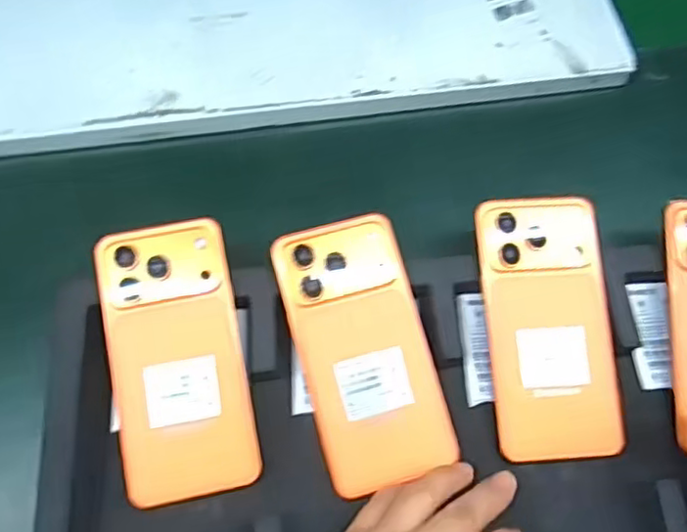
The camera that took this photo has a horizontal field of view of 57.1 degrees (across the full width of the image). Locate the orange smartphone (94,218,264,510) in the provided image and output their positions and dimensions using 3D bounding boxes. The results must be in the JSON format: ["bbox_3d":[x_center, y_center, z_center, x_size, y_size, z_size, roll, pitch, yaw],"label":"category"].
[{"bbox_3d":[-0.101,0.055,0.381,0.078,0.006,0.163,-11,79,-8],"label":"orange smartphone"}]

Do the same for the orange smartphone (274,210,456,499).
[{"bbox_3d":[0.012,0.050,0.387,0.078,0.005,0.159,-14,80,-9],"label":"orange smartphone"}]

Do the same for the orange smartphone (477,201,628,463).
[{"bbox_3d":[0.129,0.036,0.396,0.077,0.009,0.160,-3,80,-4],"label":"orange smartphone"}]

